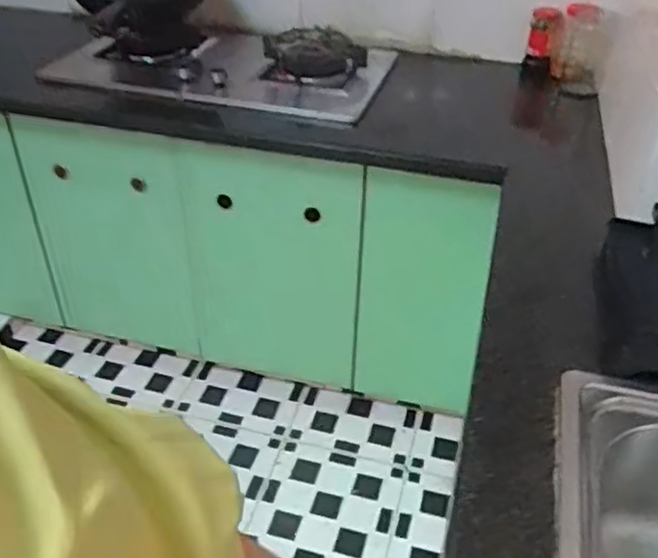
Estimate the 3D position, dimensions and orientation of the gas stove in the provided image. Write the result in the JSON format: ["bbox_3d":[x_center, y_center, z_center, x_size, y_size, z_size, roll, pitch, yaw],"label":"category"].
[{"bbox_3d":[-0.231,-0.476,1.473,0.676,0.153,0.397,14,39,15],"label":"gas stove"}]

